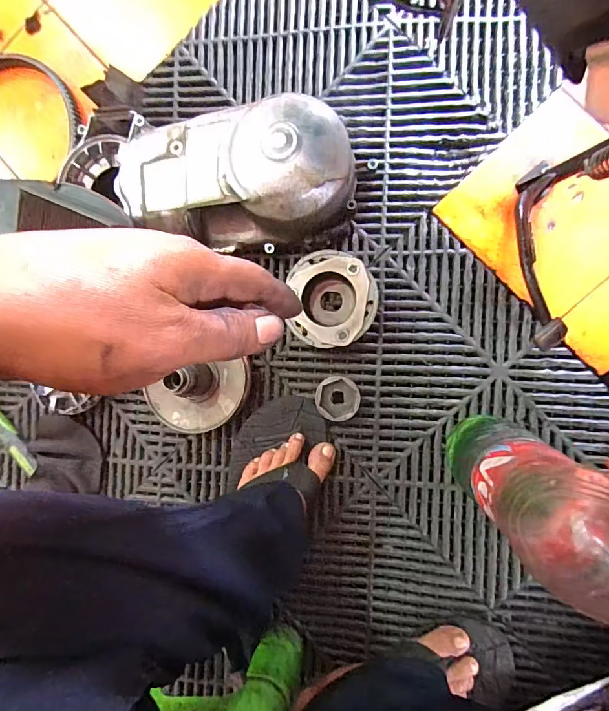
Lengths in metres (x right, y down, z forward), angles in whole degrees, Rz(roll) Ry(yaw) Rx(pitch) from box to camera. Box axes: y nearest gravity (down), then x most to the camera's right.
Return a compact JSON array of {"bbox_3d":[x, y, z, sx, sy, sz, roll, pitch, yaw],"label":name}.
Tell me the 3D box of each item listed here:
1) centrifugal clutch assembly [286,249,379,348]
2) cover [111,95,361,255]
[{"bbox_3d":[0.033,-0.067,0.516,0.110,0.041,0.115,-3,89,9],"label":"centrifugal clutch assembly"},{"bbox_3d":[-0.083,-0.205,0.503,0.281,0.103,0.145,-2,89,9],"label":"cover"}]

